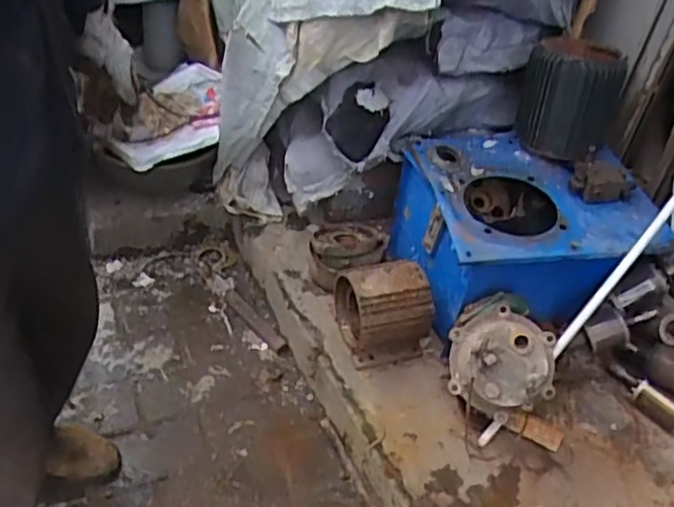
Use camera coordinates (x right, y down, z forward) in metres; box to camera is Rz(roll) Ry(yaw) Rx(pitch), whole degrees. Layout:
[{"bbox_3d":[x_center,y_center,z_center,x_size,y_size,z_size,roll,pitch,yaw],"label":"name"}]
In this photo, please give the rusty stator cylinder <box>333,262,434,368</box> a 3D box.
[{"bbox_3d":[0.101,0.115,1.437,0.165,0.182,0.156,-6,47,-18],"label":"rusty stator cylinder"}]

